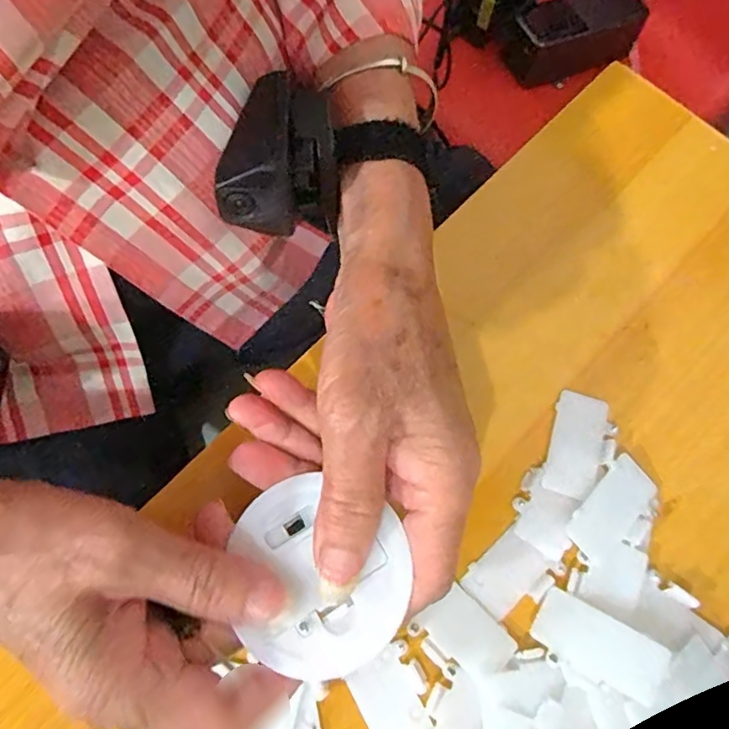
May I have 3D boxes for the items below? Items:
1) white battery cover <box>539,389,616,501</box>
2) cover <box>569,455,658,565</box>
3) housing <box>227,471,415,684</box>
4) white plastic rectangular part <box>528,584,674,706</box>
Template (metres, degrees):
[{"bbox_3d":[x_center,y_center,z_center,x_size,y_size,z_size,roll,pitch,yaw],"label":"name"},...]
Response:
[{"bbox_3d":[0.098,0.037,0.263,0.027,0.004,0.047,19,73,2],"label":"white battery cover"},{"bbox_3d":[0.109,0.064,0.251,0.026,0.008,0.048,42,75,8],"label":"cover"},{"bbox_3d":[-0.015,0.073,0.205,0.059,0.012,0.065,-9,71,-4],"label":"housing"},{"bbox_3d":[0.091,0.109,0.226,0.047,0.004,0.023,22,70,35],"label":"white plastic rectangular part"}]

